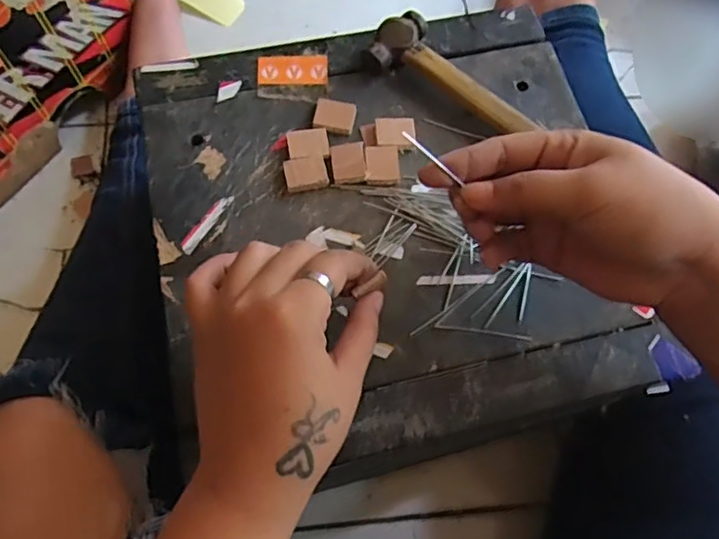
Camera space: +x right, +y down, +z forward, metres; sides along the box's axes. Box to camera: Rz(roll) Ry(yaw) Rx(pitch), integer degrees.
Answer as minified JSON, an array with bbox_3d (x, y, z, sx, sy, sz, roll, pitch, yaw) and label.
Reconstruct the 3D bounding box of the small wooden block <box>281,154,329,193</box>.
[{"bbox_3d":[-0.032,-0.057,0.357,0.025,0.007,0.019,-10,69,-7],"label":"small wooden block"}]

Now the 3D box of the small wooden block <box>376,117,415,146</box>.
[{"bbox_3d":[0.023,-0.086,0.370,0.025,0.005,0.020,-4,68,-5],"label":"small wooden block"}]

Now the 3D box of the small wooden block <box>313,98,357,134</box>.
[{"bbox_3d":[-0.015,-0.097,0.374,0.025,0.005,0.021,7,67,0],"label":"small wooden block"}]

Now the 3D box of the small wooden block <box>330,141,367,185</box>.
[{"bbox_3d":[-0.007,-0.065,0.359,0.020,0.006,0.025,-6,68,-5],"label":"small wooden block"}]

